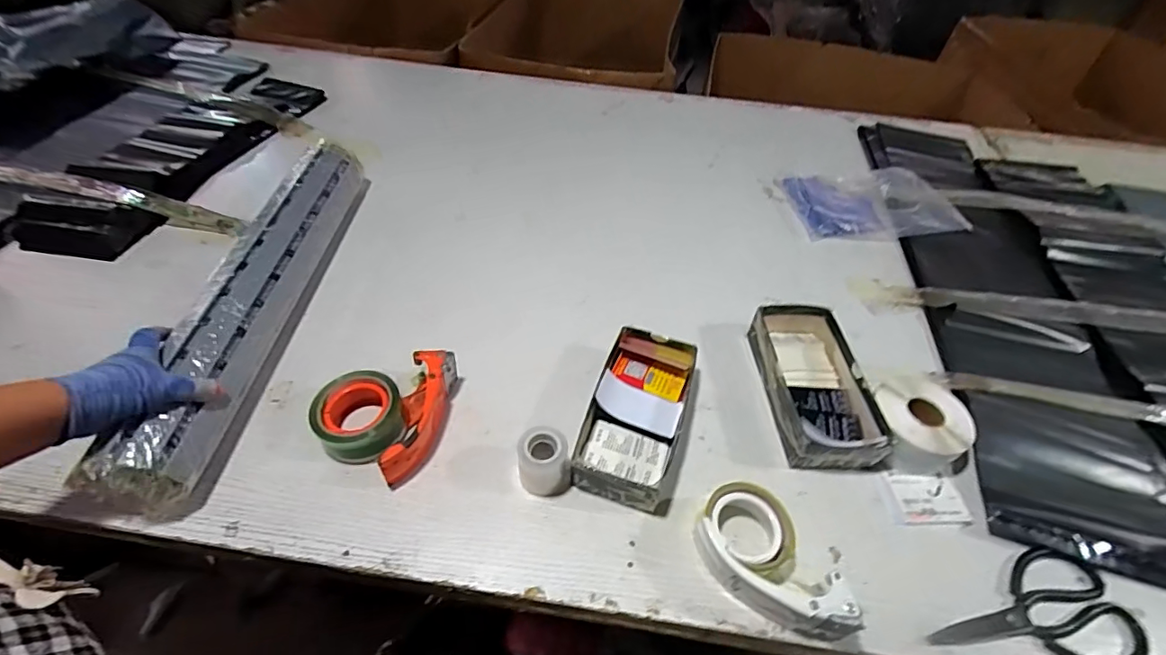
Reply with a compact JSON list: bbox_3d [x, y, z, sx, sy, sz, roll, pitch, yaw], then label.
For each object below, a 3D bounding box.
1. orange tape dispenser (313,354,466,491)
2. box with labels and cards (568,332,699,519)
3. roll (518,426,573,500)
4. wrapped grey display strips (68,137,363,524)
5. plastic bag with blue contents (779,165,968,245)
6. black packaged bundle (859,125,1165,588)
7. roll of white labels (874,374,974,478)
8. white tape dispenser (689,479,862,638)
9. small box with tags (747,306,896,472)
[{"bbox_3d":[-0.225,0.094,0.601,0.128,0.067,0.150,19,49,14],"label":"orange tape dispenser"},{"bbox_3d":[0.067,0.103,0.618,0.118,0.050,0.218,13,48,9],"label":"box with labels and cards"},{"bbox_3d":[-0.043,0.149,0.558,0.056,0.064,0.054,-7,48,-10],"label":"roll"},{"bbox_3d":[-0.416,-0.058,0.679,0.087,0.107,0.596,2,50,0],"label":"wrapped grey display strips"},{"bbox_3d":[0.550,-0.239,0.973,0.297,0.028,0.201,-7,48,-9],"label":"plastic bag with blue contents"},{"bbox_3d":[0.677,-0.104,0.851,0.249,0.036,0.989,10,47,8],"label":"black packaged bundle"},{"bbox_3d":[0.404,0.112,0.614,0.093,0.049,0.115,6,47,4],"label":"roll of white labels"},{"bbox_3d":[0.180,0.235,0.497,0.095,0.052,0.159,-19,51,-19],"label":"white tape dispenser"},{"bbox_3d":[0.299,0.069,0.662,0.120,0.042,0.233,0,47,-1],"label":"small box with tags"}]

